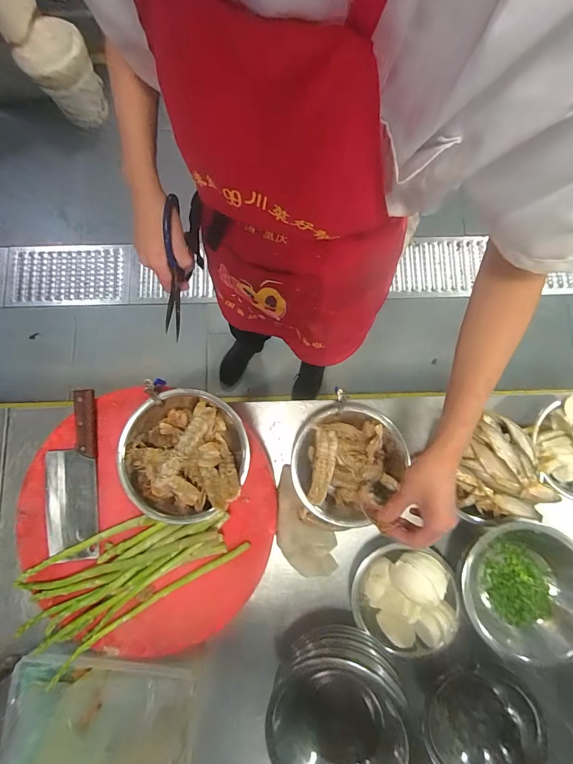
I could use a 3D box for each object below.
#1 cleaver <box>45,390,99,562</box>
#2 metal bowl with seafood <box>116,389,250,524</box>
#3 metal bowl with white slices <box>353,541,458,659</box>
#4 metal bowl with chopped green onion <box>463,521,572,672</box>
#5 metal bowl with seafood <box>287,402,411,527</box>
[{"bbox_3d":[-0.378,0.161,0.613,0.094,0.019,0.280,-6,86,9],"label":"cleaver"},{"bbox_3d":[-0.169,0.123,0.587,0.202,0.087,0.202,0,81,0],"label":"metal bowl with seafood"},{"bbox_3d":[0.212,0.383,0.616,0.176,0.085,0.171,27,82,4],"label":"metal bowl with white slices"},{"bbox_3d":[0.406,0.346,0.598,0.208,0.084,0.191,0,81,0],"label":"metal bowl with chopped green onion"},{"bbox_3d":[0.110,0.146,0.665,0.187,0.063,0.212,42,81,9],"label":"metal bowl with seafood"}]

